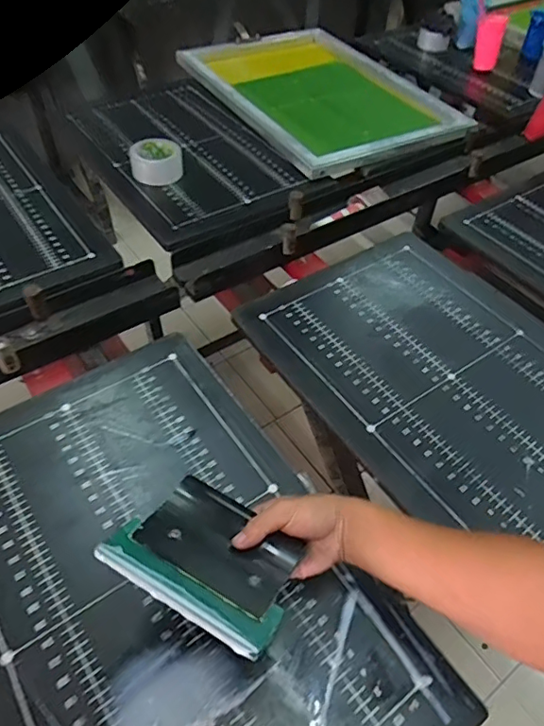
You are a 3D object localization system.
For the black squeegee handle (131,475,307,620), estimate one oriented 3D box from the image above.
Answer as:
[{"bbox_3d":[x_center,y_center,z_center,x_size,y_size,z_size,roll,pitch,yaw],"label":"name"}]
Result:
[{"bbox_3d":[-0.048,0.170,0.508,0.138,0.011,0.103,27,29,16],"label":"black squeegee handle"}]

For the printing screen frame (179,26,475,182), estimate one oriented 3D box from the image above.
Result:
[{"bbox_3d":[0.112,-0.699,1.361,0.504,0.040,0.732,-20,54,-19],"label":"printing screen frame"}]

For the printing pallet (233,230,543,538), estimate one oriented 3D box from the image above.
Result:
[{"bbox_3d":[0.274,0.023,0.780,0.411,0.028,0.592,-32,58,-26],"label":"printing pallet"}]

